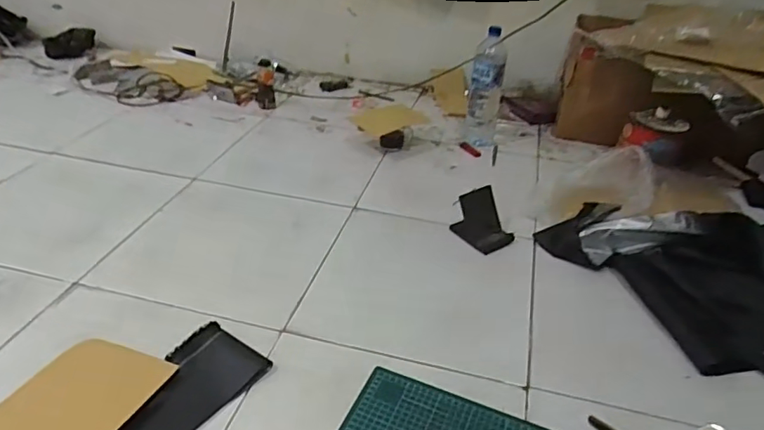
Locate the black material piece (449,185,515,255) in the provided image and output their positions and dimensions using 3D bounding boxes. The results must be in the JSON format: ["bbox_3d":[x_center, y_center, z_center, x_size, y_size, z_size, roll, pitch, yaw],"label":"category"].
[{"bbox_3d":[0.215,0.005,1.122,0.097,0.077,0.100,-16,38,-26],"label":"black material piece"}]

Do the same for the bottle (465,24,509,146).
[{"bbox_3d":[0.283,-0.346,1.482,0.088,0.307,0.110,6,34,5],"label":"bottle"}]

